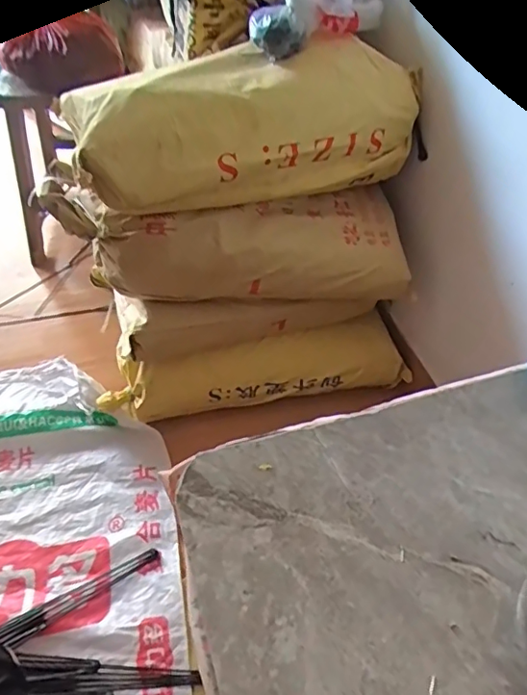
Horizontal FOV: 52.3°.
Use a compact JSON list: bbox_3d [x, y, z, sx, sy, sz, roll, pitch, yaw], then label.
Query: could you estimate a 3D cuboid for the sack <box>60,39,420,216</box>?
[{"bbox_3d":[-0.015,-0.377,0.948,0.609,0.187,0.219,-20,55,-18],"label":"sack"}]

